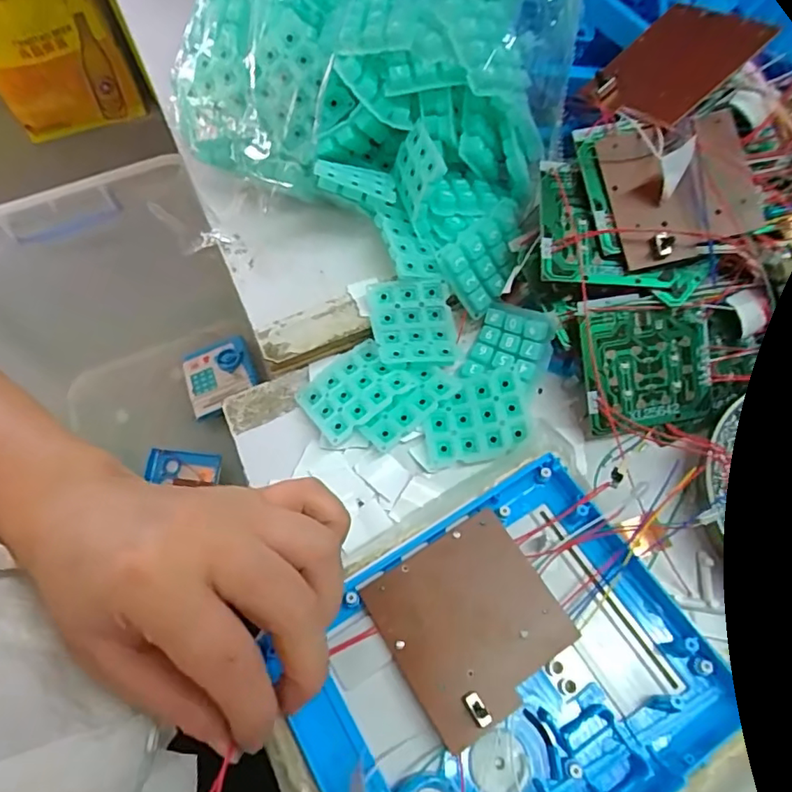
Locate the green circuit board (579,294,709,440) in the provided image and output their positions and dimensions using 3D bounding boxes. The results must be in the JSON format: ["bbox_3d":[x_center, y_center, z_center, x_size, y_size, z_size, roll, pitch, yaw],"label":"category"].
[{"bbox_3d":[0.138,-0.017,0.307,0.069,0.005,0.076,-7,97,-4],"label":"green circuit board"}]

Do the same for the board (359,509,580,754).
[{"bbox_3d":[0.034,0.098,0.242,0.071,0.004,0.071,-30,67,-13],"label":"board"}]

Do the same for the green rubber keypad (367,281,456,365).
[{"bbox_3d":[0.010,-0.043,0.333,0.047,0.013,0.055,-8,64,-2],"label":"green rubber keypad"}]

